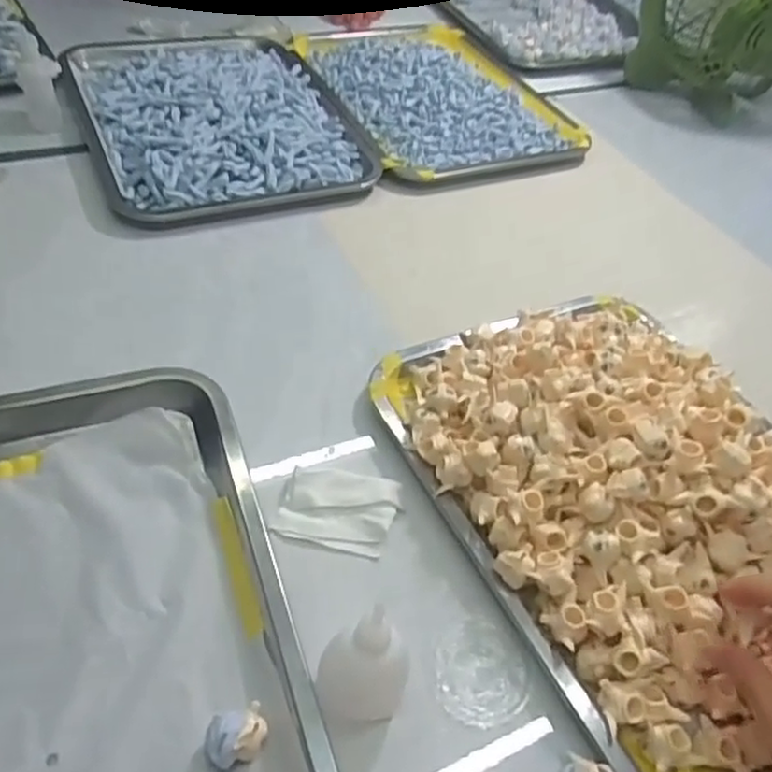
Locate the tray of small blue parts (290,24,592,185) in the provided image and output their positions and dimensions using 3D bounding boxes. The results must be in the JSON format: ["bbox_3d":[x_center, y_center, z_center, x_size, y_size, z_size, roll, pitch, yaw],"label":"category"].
[{"bbox_3d":[0.054,-0.368,0.819,0.255,0.030,0.368,-16,52,-20],"label":"tray of small blue parts"}]

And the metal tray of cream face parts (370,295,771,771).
[{"bbox_3d":[0.168,0.059,0.420,0.246,0.070,0.336,-17,52,-22],"label":"metal tray of cream face parts"}]

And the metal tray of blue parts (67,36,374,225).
[{"bbox_3d":[-0.184,-0.297,0.717,0.258,0.034,0.360,-16,52,-20],"label":"metal tray of blue parts"}]

